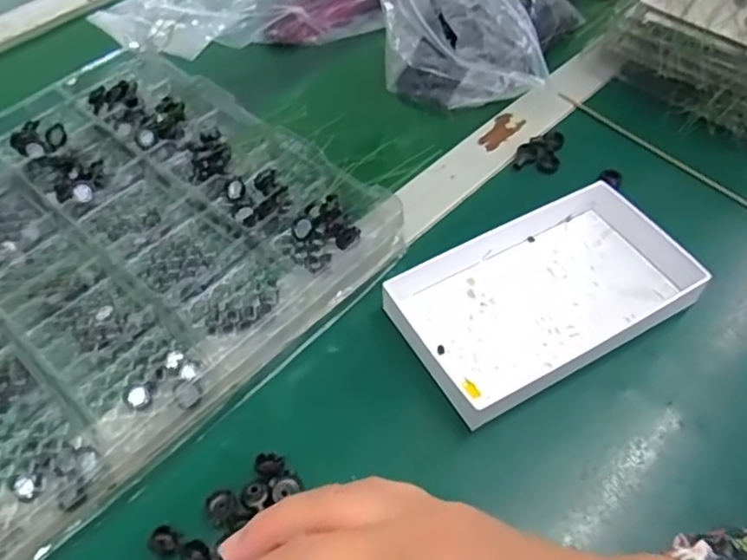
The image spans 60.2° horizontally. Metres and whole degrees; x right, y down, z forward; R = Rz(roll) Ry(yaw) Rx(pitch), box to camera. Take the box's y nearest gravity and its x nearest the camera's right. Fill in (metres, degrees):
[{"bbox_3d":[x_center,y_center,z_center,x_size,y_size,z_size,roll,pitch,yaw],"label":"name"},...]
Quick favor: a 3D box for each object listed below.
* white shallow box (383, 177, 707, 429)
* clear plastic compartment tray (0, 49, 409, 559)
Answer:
[{"bbox_3d":[0.100,0.003,0.400,0.170,0.025,0.112,-26,55,-18],"label":"white shallow box"},{"bbox_3d":[-0.234,0.016,0.394,0.304,0.031,0.432,35,60,26],"label":"clear plastic compartment tray"}]

